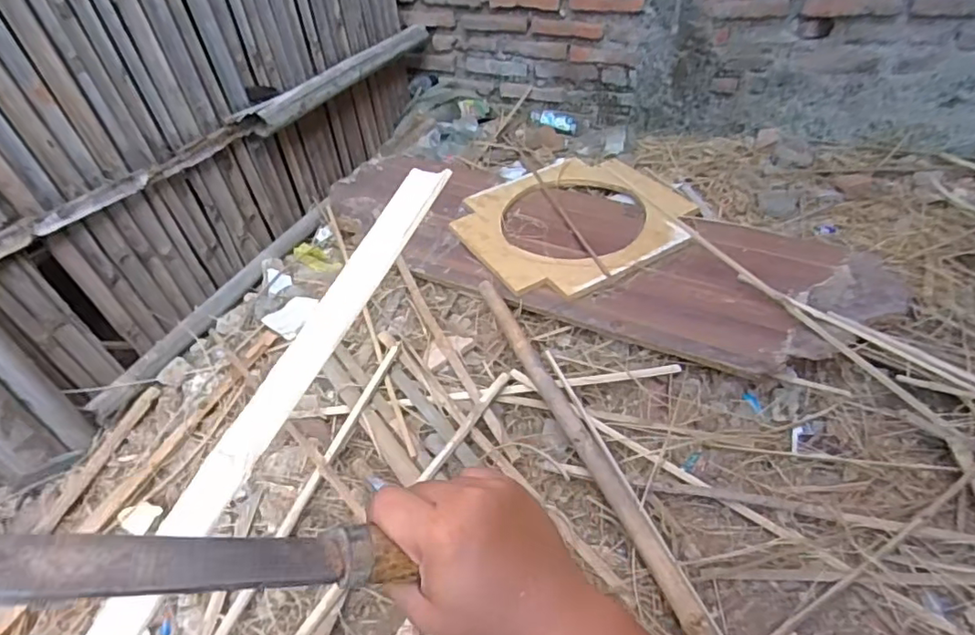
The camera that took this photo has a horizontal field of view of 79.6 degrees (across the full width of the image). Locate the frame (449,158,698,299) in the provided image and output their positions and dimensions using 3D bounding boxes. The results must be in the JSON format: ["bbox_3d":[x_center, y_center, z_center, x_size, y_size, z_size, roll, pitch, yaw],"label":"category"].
[{"bbox_3d":[0.188,-0.237,1.372,0.475,0.025,0.468,-26,46,-17],"label":"frame"}]

